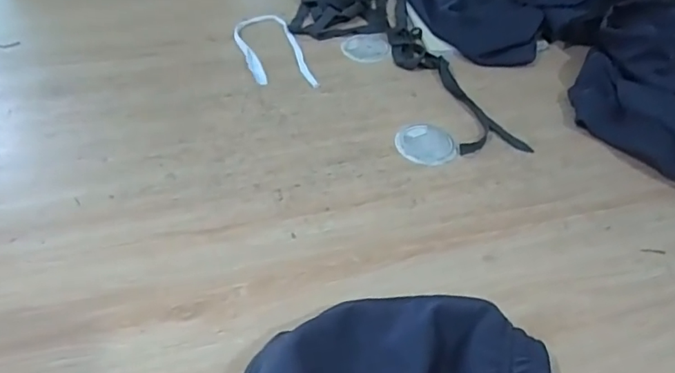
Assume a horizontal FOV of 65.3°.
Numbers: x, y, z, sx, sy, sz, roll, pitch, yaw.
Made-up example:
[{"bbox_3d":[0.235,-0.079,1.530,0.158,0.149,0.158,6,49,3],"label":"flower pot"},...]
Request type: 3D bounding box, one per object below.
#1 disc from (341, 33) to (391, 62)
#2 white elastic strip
[{"bbox_3d":[0.039,-0.188,0.710,0.064,0.004,0.066,3,46,-3],"label":"disc"},{"bbox_3d":[-0.087,-0.180,0.685,0.075,0.008,0.173,-12,49,-16],"label":"white elastic strip"}]

